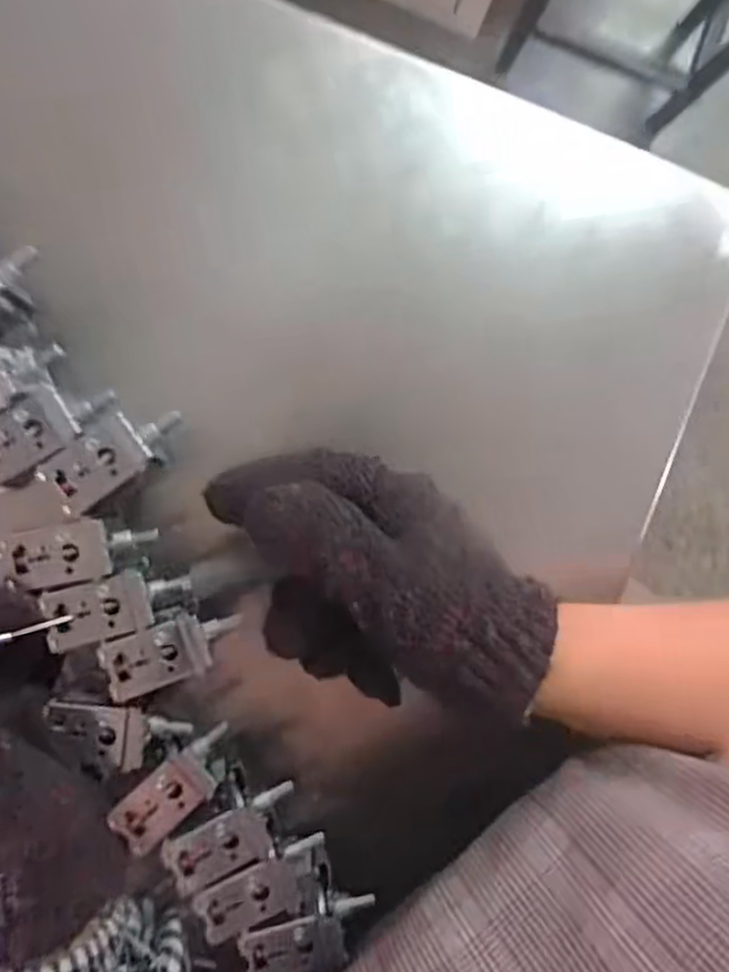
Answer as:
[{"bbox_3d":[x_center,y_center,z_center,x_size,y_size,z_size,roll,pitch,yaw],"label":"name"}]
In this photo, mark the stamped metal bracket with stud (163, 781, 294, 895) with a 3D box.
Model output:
[{"bbox_3d":[-0.050,0.137,0.298,0.053,0.015,0.022,-22,97,-24],"label":"stamped metal bracket with stud"}]

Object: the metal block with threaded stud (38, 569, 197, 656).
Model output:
[{"bbox_3d":[-0.093,0.045,0.291,0.052,0.016,0.024,-12,97,-17],"label":"metal block with threaded stud"}]

